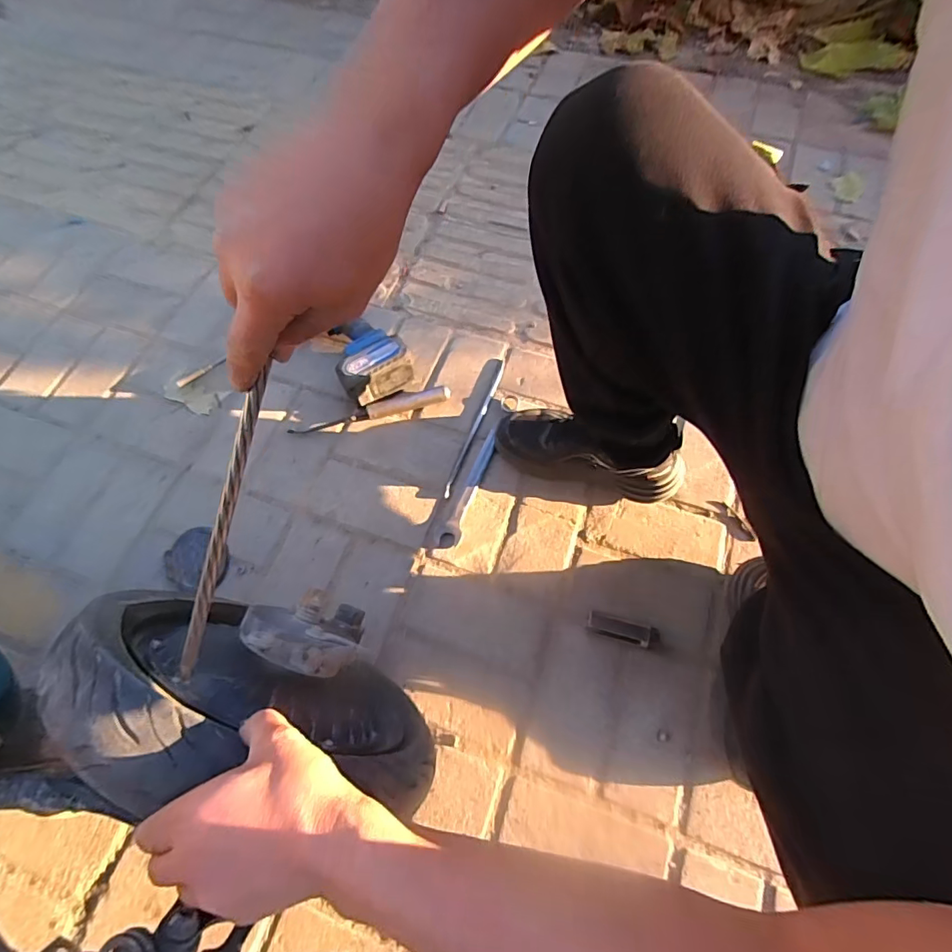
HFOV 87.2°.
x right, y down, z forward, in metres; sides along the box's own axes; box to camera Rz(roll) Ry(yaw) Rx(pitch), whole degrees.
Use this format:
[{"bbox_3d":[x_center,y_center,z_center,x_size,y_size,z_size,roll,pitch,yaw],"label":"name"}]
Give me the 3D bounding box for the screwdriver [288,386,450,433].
[{"bbox_3d":[-0.164,-0.101,0.783,0.250,0.021,0.026,-14,66,-6],"label":"screwdriver"}]

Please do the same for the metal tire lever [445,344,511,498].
[{"bbox_3d":[0.008,-0.095,0.788,0.014,0.008,0.290,19,67,9],"label":"metal tire lever"}]

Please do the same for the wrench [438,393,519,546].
[{"bbox_3d":[0.007,-0.013,0.752,0.032,0.009,0.267,22,68,10],"label":"wrench"}]

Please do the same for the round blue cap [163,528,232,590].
[{"bbox_3d":[-0.391,0.114,0.703,0.081,0.012,0.084,-14,66,-5],"label":"round blue cap"}]

